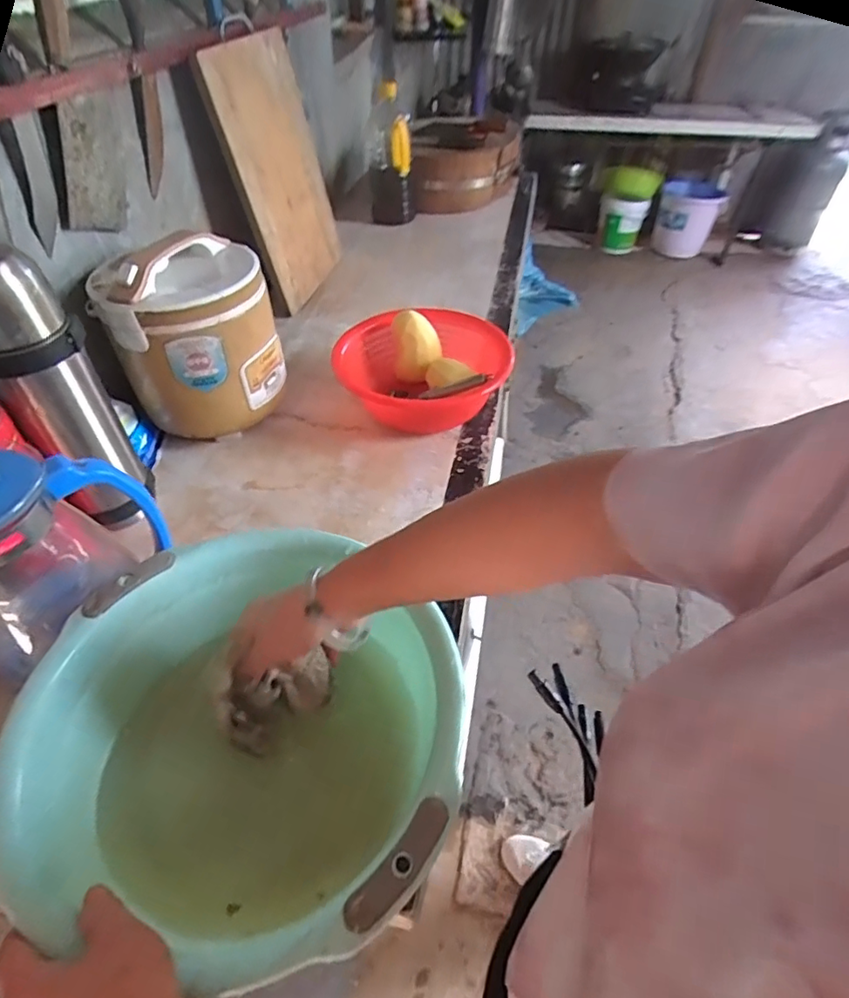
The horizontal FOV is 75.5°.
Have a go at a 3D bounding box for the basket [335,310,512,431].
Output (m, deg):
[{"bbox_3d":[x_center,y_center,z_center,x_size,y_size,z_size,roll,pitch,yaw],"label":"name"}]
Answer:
[{"bbox_3d":[-0.001,-0.186,0.810,0.244,0.100,0.228,-1,45,1],"label":"basket"}]

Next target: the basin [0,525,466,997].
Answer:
[{"bbox_3d":[-0.137,0.189,0.452,0.313,0.138,0.305,-1,45,1],"label":"basin"}]

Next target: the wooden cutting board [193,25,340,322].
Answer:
[{"bbox_3d":[-0.263,-0.604,1.027,0.022,0.402,0.316,1,47,17],"label":"wooden cutting board"}]

